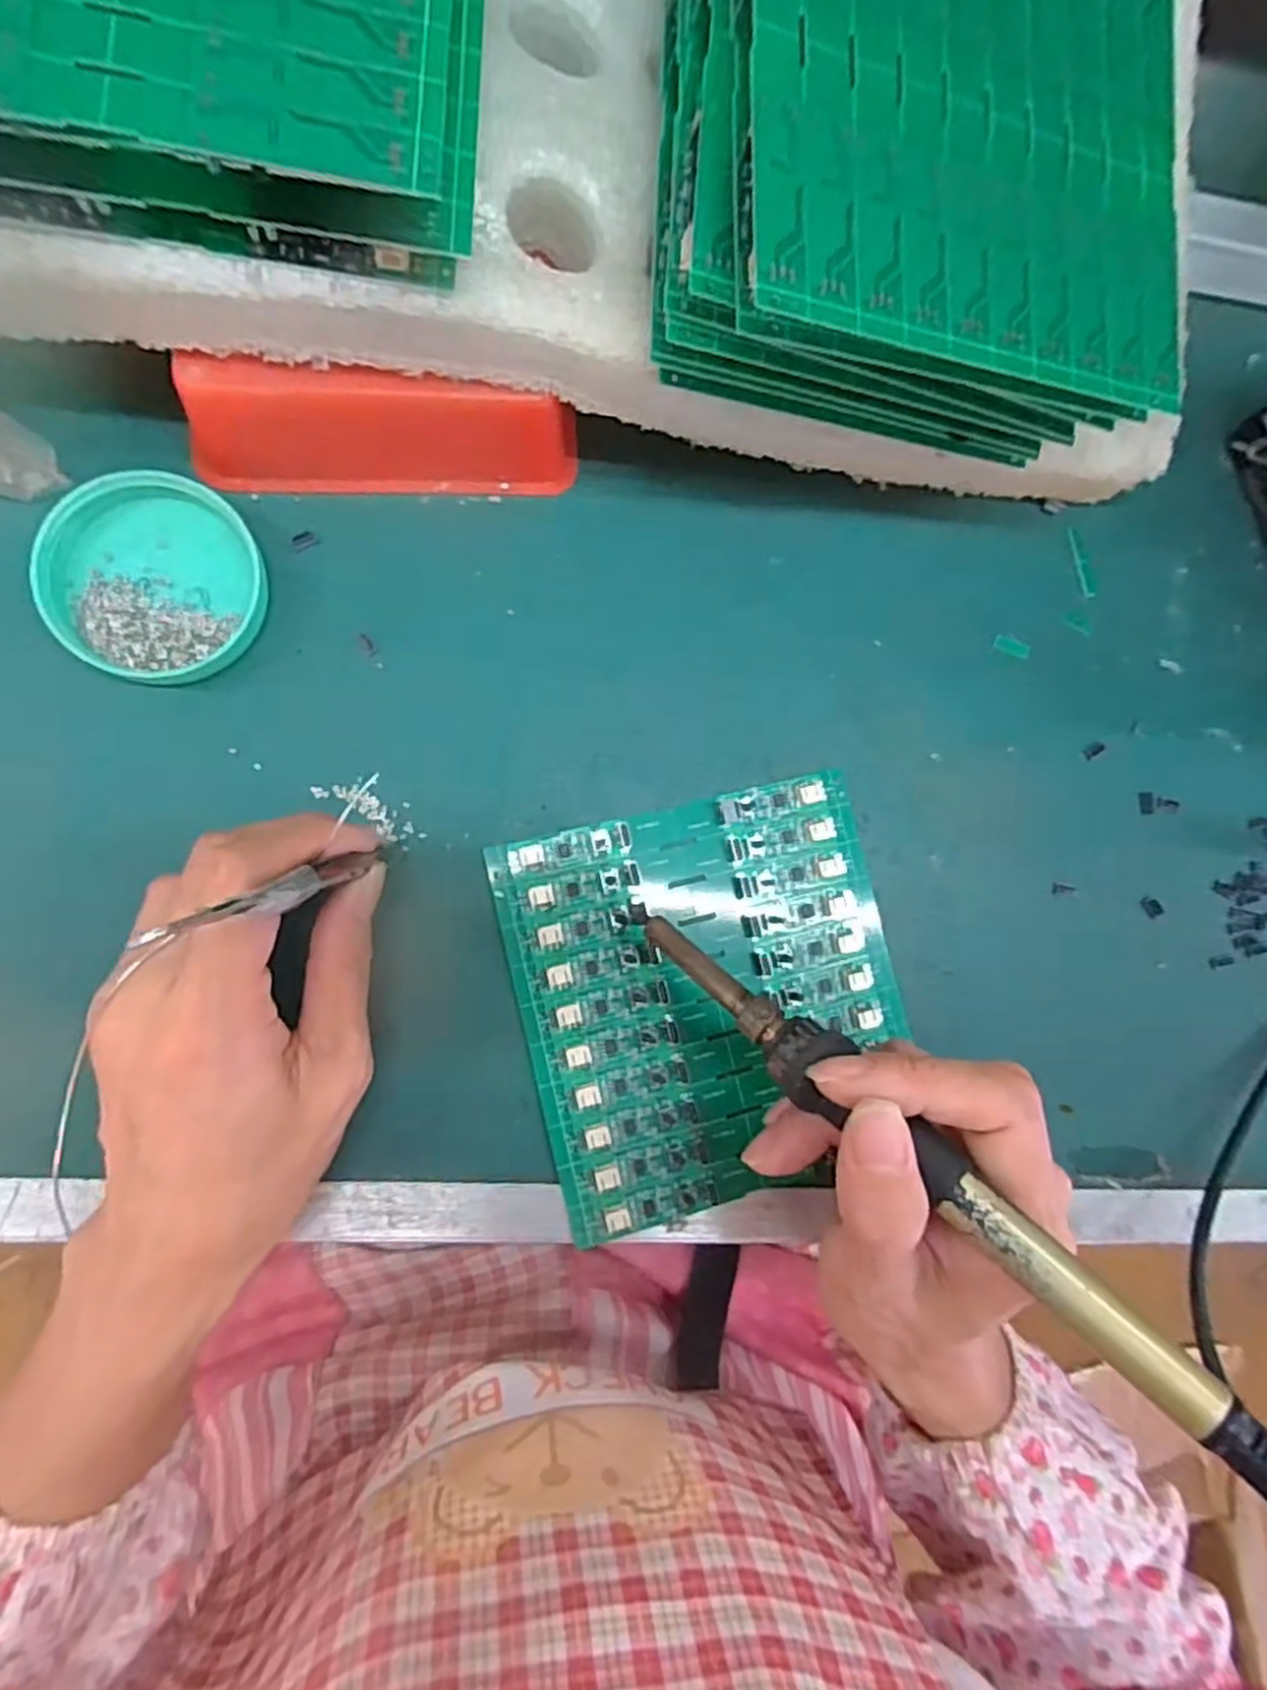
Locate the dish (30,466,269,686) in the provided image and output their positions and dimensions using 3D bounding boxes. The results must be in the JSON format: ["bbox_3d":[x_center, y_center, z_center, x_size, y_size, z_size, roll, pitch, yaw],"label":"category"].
[{"bbox_3d":[-0.156,-0.087,0.253,0.064,0.010,0.066,1,86,-9],"label":"dish"}]

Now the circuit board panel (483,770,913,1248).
[{"bbox_3d":[0.029,0.053,0.273,0.131,0.006,0.136,-13,87,-9],"label":"circuit board panel"}]

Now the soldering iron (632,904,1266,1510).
[{"bbox_3d":[0.069,0.076,0.193,0.017,0.012,0.202,-46,58,-7],"label":"soldering iron"}]

